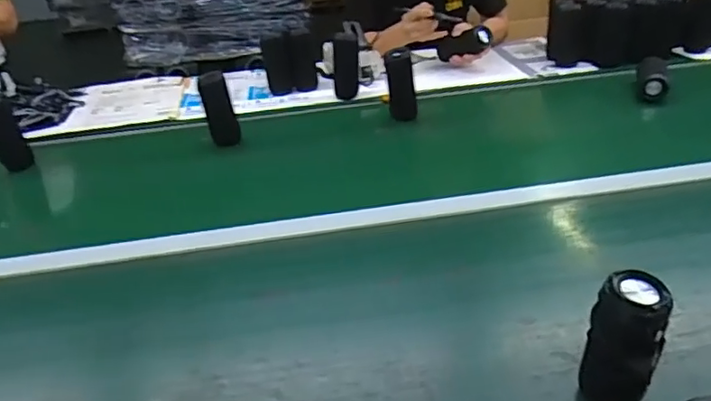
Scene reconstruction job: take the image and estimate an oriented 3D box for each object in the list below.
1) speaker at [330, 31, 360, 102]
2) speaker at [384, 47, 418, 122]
[{"bbox_3d":[-0.025,-0.338,1.462,0.073,0.152,0.056,-6,31,-1],"label":"speaker"},{"bbox_3d":[0.107,-0.260,1.333,0.068,0.160,0.056,-4,31,3],"label":"speaker"}]

